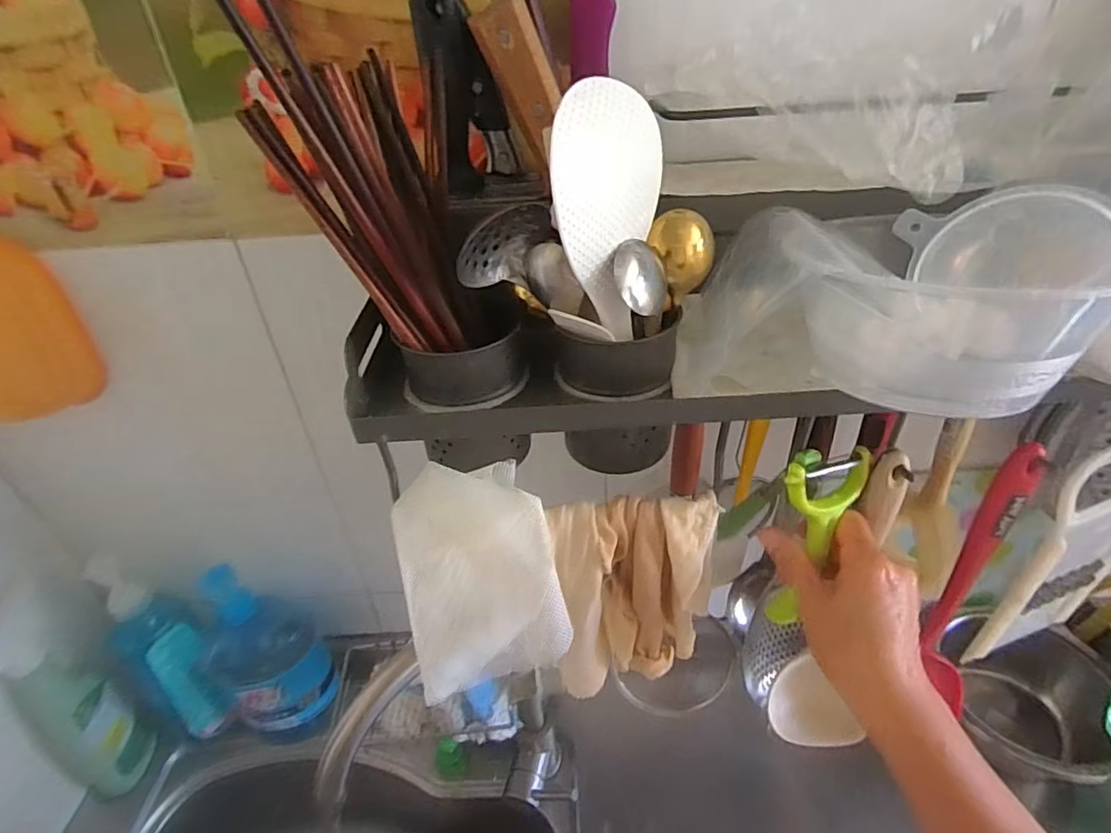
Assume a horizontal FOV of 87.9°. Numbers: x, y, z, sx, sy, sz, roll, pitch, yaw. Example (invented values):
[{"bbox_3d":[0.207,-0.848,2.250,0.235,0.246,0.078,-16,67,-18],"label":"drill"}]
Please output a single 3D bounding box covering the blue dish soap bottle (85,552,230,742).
[{"bbox_3d":[-0.429,0.262,0.637,0.071,0.248,0.073,13,39,23],"label":"blue dish soap bottle"}]

